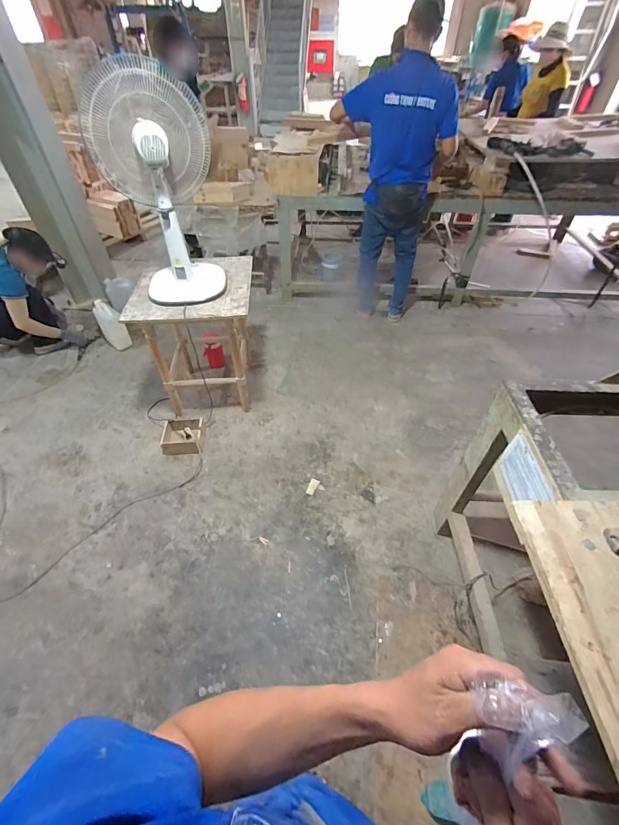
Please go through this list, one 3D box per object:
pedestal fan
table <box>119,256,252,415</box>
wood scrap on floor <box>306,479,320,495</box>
[{"bbox_3d":[-0.556,-0.819,1.378,0.404,0.736,0.313,-10,48,-10],"label":"pedestal fan"},{"bbox_3d":[-0.535,-0.386,1.883,0.517,0.658,0.596,-3,47,-3],"label":"table"},{"bbox_3d":[0.017,0.351,1.684,0.042,0.009,0.085,16,49,14],"label":"wood scrap on floor"}]

